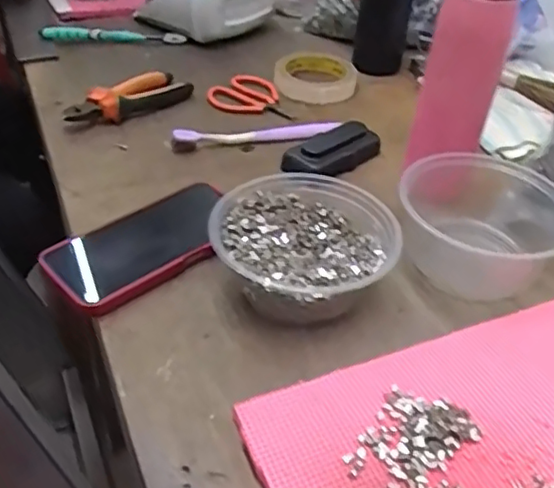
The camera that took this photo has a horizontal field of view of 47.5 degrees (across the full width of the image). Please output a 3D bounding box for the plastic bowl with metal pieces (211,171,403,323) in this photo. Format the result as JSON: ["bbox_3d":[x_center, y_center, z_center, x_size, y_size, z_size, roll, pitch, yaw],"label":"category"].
[{"bbox_3d":[0.025,-0.001,0.487,0.132,0.068,0.134,1,41,-1],"label":"plastic bowl with metal pieces"}]

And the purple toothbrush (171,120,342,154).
[{"bbox_3d":[-0.023,-0.114,0.662,0.173,0.021,0.021,-4,41,-7],"label":"purple toothbrush"}]

